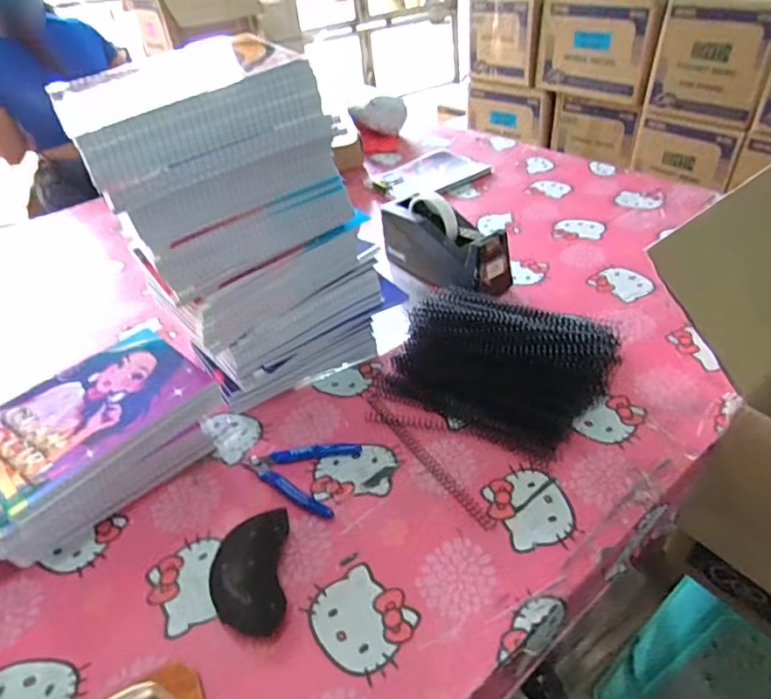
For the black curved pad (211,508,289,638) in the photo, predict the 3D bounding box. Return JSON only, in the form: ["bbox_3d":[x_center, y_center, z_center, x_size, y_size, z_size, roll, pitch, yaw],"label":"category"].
[{"bbox_3d":[-0.118,0.189,0.452,0.066,0.034,0.101,-9,40,-1],"label":"black curved pad"}]

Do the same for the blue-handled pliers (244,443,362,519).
[{"bbox_3d":[-0.089,0.119,0.548,0.113,0.010,0.088,11,44,20],"label":"blue-handled pliers"}]

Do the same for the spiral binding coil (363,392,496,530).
[{"bbox_3d":[0.036,0.105,0.549,0.013,0.007,0.212,-27,44,-22],"label":"spiral binding coil"}]

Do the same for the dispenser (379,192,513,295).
[{"bbox_3d":[0.081,-0.149,0.766,0.074,0.110,0.197,-34,47,-27],"label":"dispenser"}]

